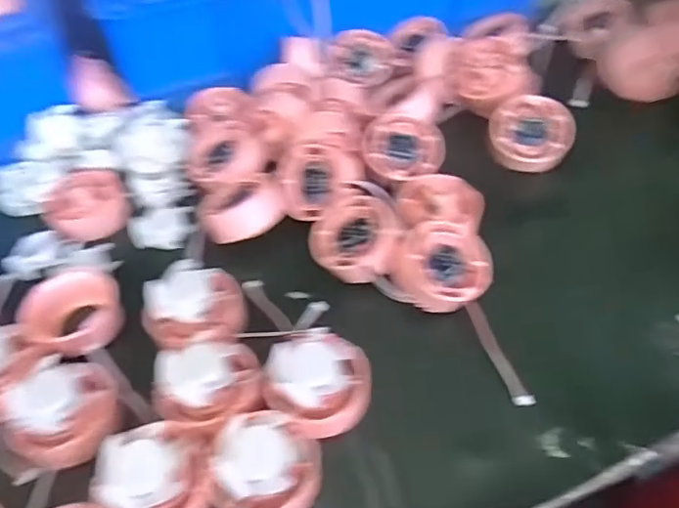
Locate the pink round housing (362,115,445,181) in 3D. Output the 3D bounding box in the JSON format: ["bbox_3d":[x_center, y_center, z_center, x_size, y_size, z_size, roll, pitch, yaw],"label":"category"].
[{"bbox_3d":[0.046,-0.079,0.450,0.057,0.023,0.053,-14,79,-6],"label":"pink round housing"}]

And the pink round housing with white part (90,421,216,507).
[{"bbox_3d":[-0.091,0.111,0.291,0.053,0.024,0.052,-1,51,2],"label":"pink round housing with white part"}]

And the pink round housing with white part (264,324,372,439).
[{"bbox_3d":[-0.010,0.073,0.329,0.058,0.038,0.053,-1,51,2],"label":"pink round housing with white part"}]

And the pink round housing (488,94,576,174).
[{"bbox_3d":[0.148,-0.093,0.453,0.061,0.009,0.058,1,93,16],"label":"pink round housing"}]

